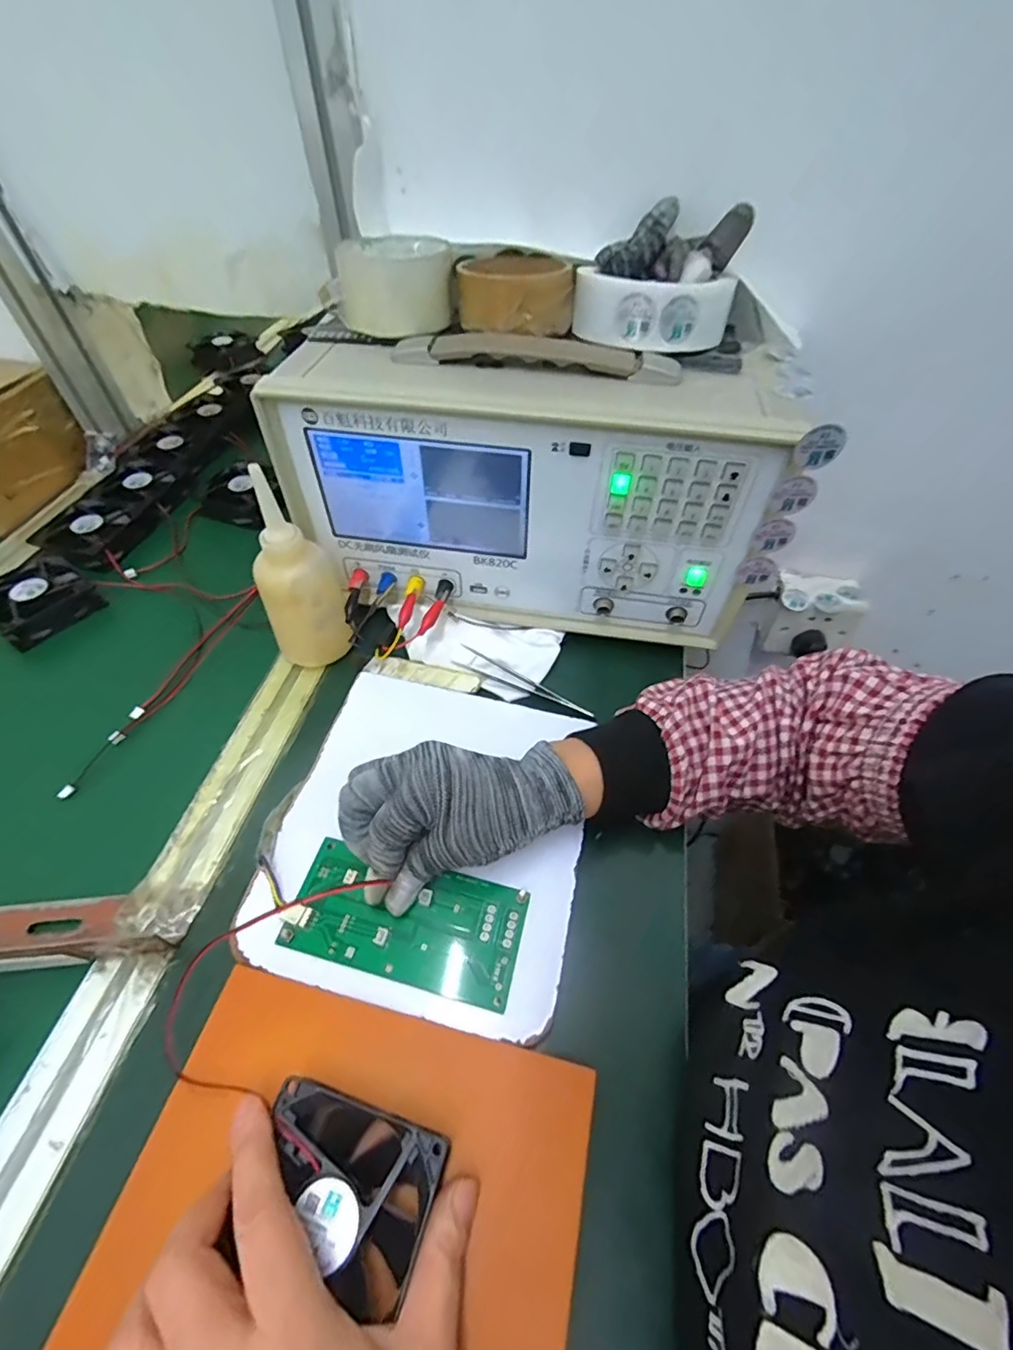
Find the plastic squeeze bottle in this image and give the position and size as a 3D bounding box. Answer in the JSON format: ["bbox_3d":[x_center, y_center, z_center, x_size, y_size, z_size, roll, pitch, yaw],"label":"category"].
[{"bbox_3d":[-0.162,-0.078,0.410,0.065,0.133,0.067,-22,54,-15],"label":"plastic squeeze bottle"}]

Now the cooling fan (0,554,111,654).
[{"bbox_3d":[-0.427,-0.070,0.494,0.077,0.032,0.079,32,59,24],"label":"cooling fan"}]

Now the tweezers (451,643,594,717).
[{"bbox_3d":[0.012,0.007,0.434,0.121,0.010,0.017,24,56,19],"label":"tweezers"}]

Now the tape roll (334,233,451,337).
[{"bbox_3d":[-0.081,-0.285,0.395,0.079,0.046,0.085,-5,52,-3],"label":"tape roll"}]

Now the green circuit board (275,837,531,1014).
[{"bbox_3d":[-0.059,0.143,0.317,0.134,0.007,0.064,11,53,5],"label":"green circuit board"}]

